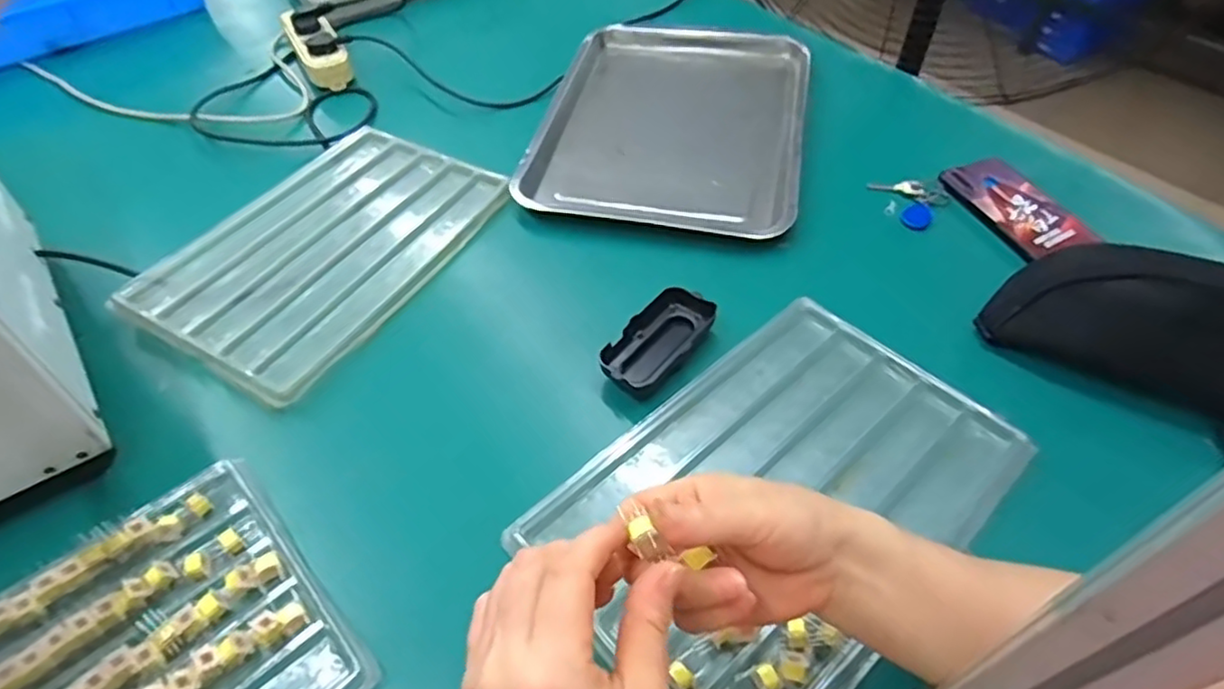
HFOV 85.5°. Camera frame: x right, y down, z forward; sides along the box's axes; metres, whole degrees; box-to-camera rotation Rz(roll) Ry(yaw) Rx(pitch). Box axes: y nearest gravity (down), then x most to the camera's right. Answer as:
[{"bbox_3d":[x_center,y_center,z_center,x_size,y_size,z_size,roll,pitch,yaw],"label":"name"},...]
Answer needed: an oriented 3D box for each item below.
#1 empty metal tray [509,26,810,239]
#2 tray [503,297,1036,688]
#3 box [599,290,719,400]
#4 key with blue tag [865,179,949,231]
[{"bbox_3d":[0.074,-0.259,0.772,0.291,0.039,0.383,10,51,9],"label":"empty metal tray"},{"bbox_3d":[0.116,0.098,0.460,0.324,0.024,0.216,-35,58,-25],"label":"tray"},{"bbox_3d":[0.038,-0.002,0.546,0.058,0.025,0.108,35,59,27],"label":"box"},{"bbox_3d":[0.293,-0.146,0.667,0.075,0.013,0.060,26,55,21],"label":"key with blue tag"}]

